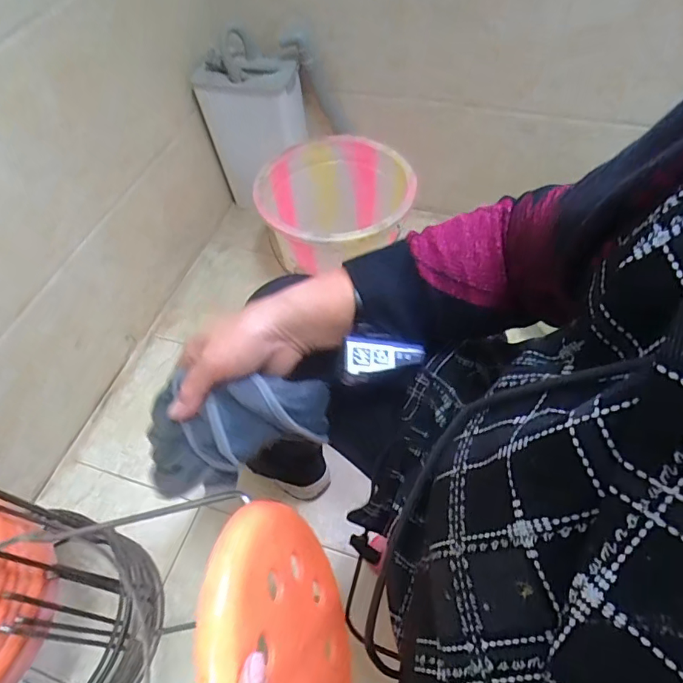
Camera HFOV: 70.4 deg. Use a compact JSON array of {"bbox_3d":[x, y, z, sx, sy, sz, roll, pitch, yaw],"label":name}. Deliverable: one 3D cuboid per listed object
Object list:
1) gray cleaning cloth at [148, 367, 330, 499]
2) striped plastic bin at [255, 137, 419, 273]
[{"bbox_3d":[-0.102,0.080,0.424,0.181,0.090,0.077,-26,54,18],"label":"gray cleaning cloth"},{"bbox_3d":[-0.008,-0.246,0.999,0.287,0.213,0.270,-1,56,4],"label":"striped plastic bin"}]

